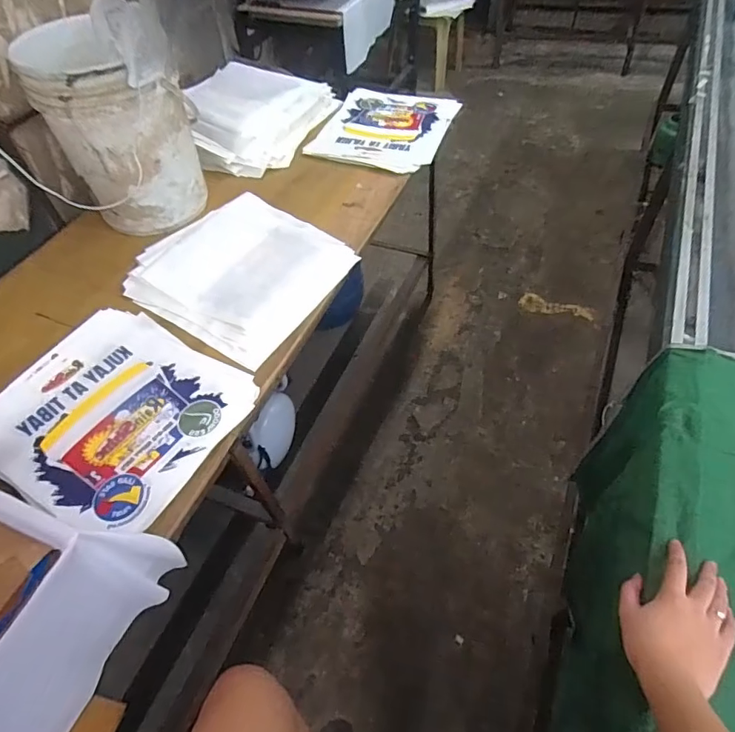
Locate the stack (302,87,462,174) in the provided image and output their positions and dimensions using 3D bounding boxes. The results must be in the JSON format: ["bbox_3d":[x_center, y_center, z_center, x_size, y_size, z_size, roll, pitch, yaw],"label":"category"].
[{"bbox_3d":[0.057,-0.707,1.431,0.359,0.026,0.403,17,56,16],"label":"stack"}]

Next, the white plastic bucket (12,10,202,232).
[{"bbox_3d":[-0.543,-0.533,1.107,0.277,0.379,0.258,-22,54,-13],"label":"white plastic bucket"}]

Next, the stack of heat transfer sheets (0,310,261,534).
[{"bbox_3d":[-0.440,0.076,0.848,0.401,0.036,0.365,25,58,21],"label":"stack of heat transfer sheets"}]

